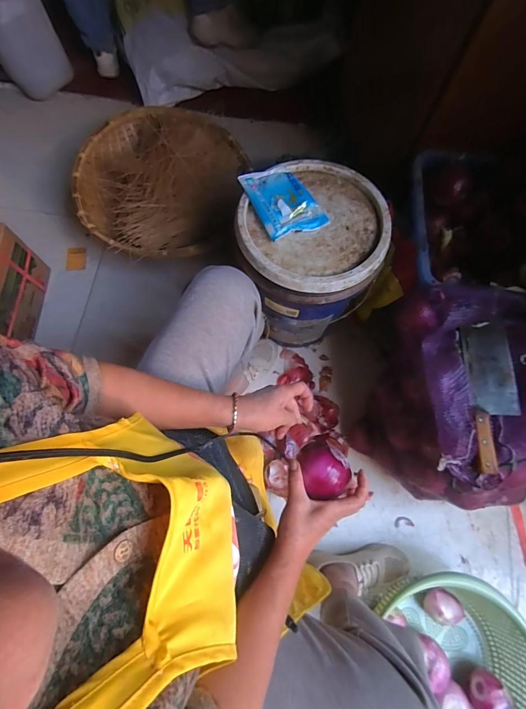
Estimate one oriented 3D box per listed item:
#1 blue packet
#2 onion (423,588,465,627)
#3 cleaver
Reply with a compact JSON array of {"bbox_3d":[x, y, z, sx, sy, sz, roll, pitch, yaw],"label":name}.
[{"bbox_3d":[0.035,-0.307,0.693,0.106,0.035,0.174,-28,76,-8],"label":"blue packet"},{"bbox_3d":[0.403,0.567,0.789,0.065,0.069,0.064,0,74,0],"label":"onion"},{"bbox_3d":[0.432,0.074,0.662,0.095,0.027,0.283,4,74,1],"label":"cleaver"}]

